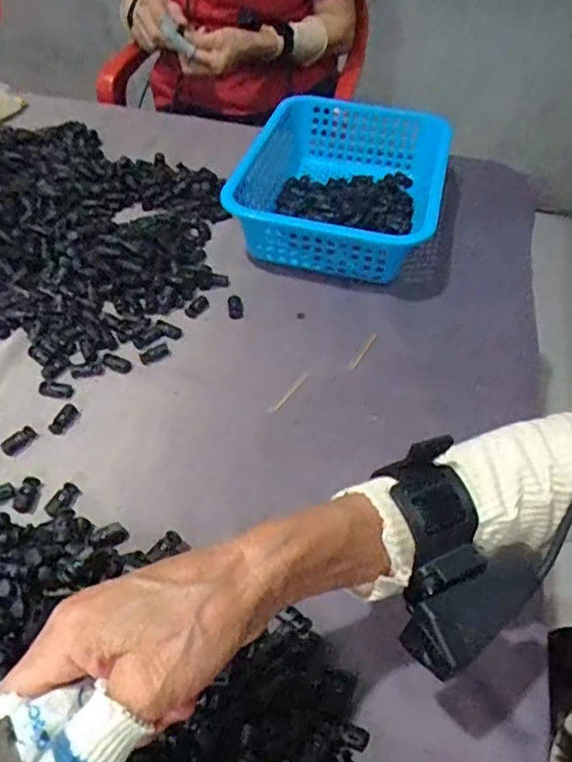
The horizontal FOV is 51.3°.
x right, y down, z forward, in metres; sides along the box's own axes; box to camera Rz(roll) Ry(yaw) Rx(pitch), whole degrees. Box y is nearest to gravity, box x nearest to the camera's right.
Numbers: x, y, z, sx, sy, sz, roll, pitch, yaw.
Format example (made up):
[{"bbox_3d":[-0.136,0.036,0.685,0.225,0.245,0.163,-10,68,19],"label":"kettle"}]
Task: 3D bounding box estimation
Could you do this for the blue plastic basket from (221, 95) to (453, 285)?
[{"bbox_3d":[0.067,-0.227,0.690,0.214,0.079,0.277,14,48,10],"label":"blue plastic basket"}]

